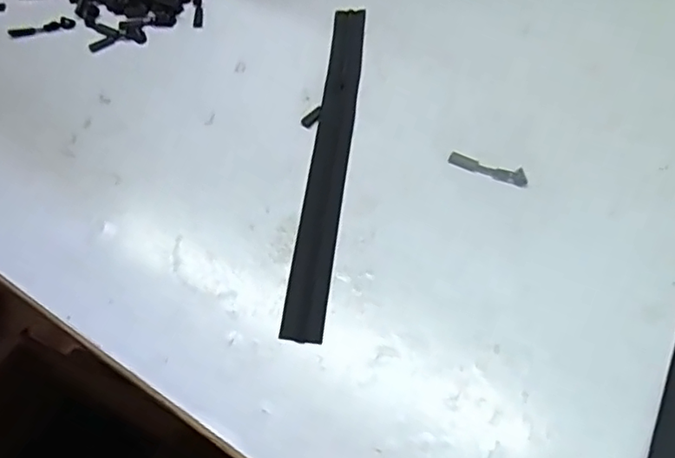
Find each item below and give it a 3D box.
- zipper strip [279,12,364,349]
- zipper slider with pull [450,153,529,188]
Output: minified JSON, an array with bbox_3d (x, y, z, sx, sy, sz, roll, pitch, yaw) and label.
[{"bbox_3d":[-0.007,-0.070,0.515,0.037,0.009,0.351,5,57,4],"label":"zipper strip"},{"bbox_3d":[0.124,-0.050,0.497,0.065,0.008,0.011,16,58,11],"label":"zipper slider with pull"}]

